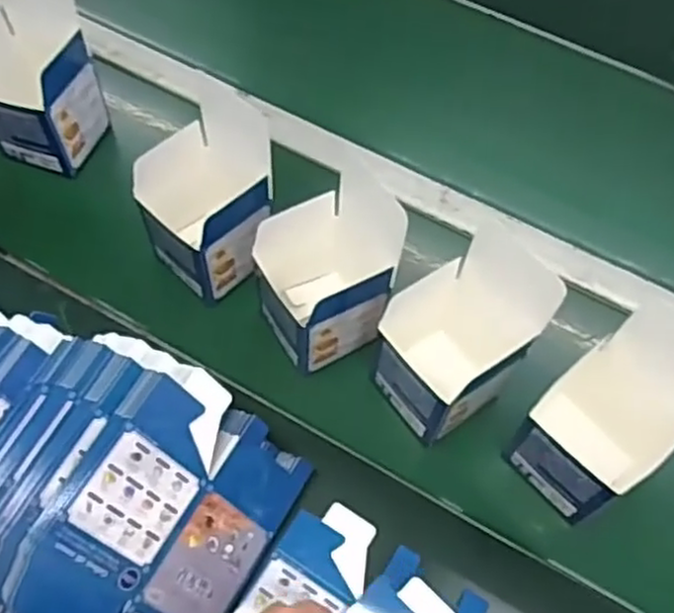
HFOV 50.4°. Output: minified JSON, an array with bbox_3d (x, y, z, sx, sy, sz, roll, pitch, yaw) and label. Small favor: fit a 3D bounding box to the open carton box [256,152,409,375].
[{"bbox_3d":[-0.008,-0.033,0.588,0.102,0.163,0.095,-28,63,-15],"label":"open carton box"}]

